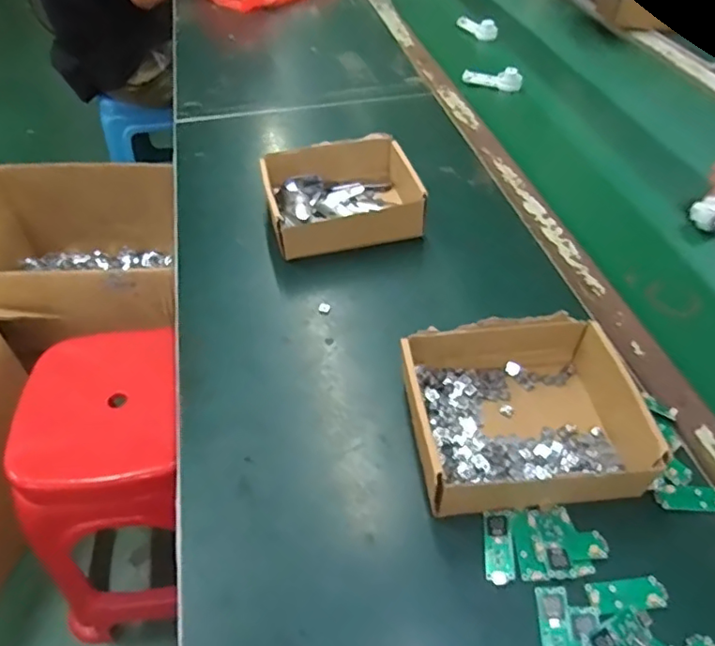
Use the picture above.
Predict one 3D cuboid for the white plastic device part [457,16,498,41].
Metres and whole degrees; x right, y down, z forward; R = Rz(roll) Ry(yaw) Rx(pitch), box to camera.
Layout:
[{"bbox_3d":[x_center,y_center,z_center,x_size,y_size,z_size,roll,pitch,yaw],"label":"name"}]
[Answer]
[{"bbox_3d":[0.223,-0.559,1.057,0.031,0.030,0.090,-27,52,-24],"label":"white plastic device part"}]

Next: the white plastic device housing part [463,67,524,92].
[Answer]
[{"bbox_3d":[0.216,-0.392,0.896,0.092,0.028,0.022,11,47,10],"label":"white plastic device housing part"}]

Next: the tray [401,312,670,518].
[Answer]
[{"bbox_3d":[0.127,0.065,0.447,0.165,0.059,0.152,-6,47,-7],"label":"tray"}]

